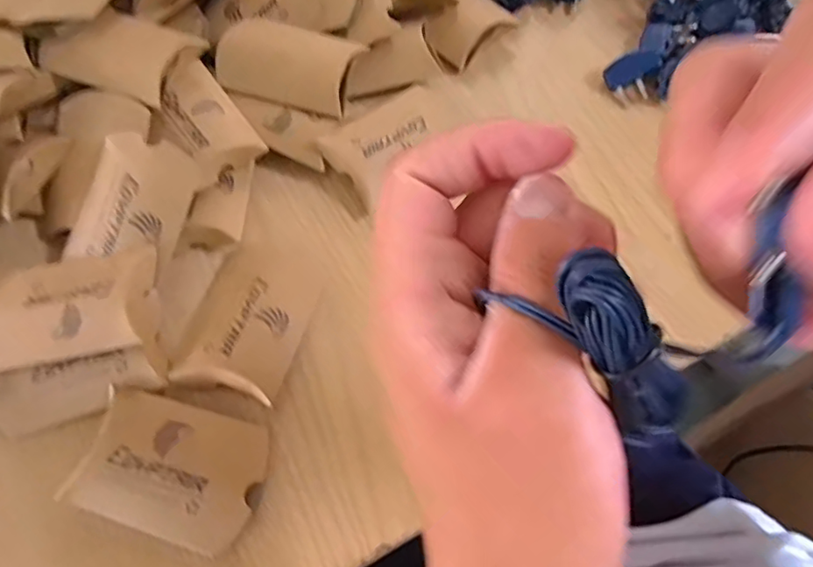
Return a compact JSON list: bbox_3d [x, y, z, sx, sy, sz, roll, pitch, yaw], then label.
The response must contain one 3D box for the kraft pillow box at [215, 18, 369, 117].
[{"bbox_3d":[-0.076,-0.138,0.366,0.085,0.015,0.055,14,64,9],"label":"kraft pillow box"}]

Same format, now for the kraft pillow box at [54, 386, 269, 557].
[{"bbox_3d":[-0.109,0.086,0.275,0.081,0.019,0.059,16,64,10],"label":"kraft pillow box"}]

